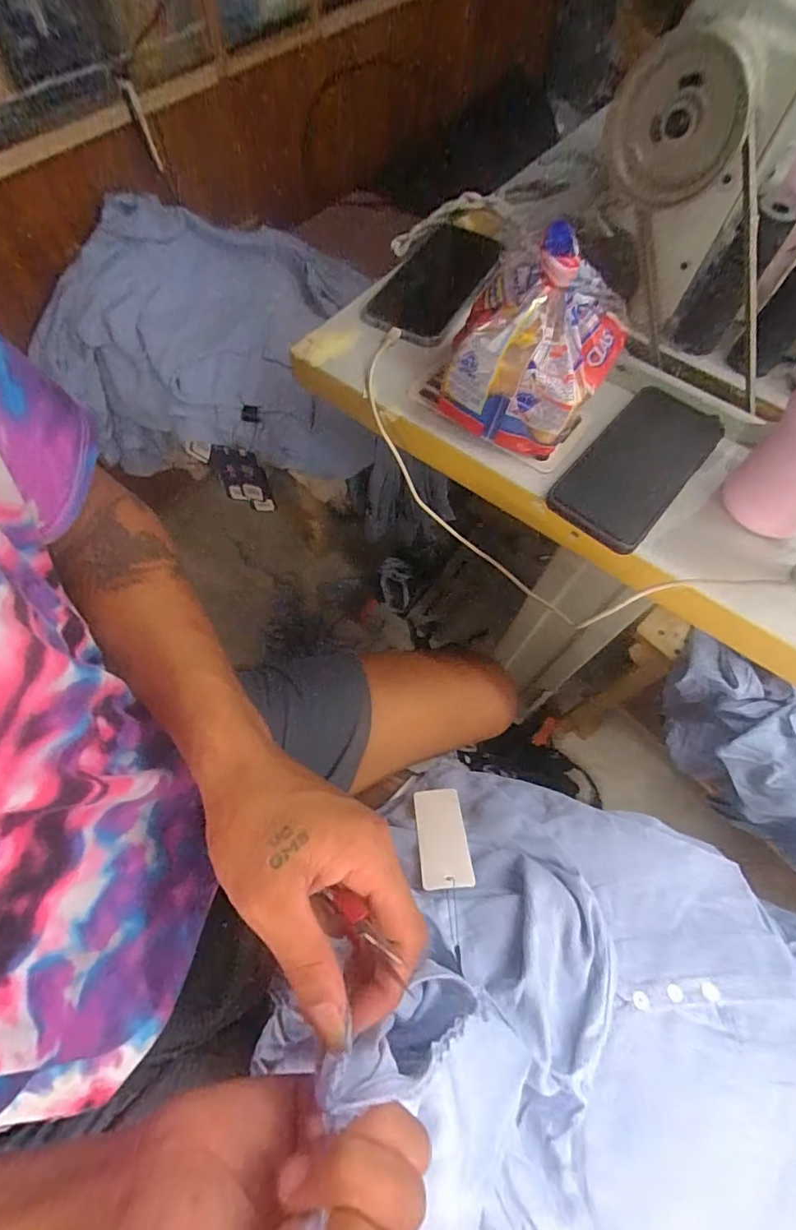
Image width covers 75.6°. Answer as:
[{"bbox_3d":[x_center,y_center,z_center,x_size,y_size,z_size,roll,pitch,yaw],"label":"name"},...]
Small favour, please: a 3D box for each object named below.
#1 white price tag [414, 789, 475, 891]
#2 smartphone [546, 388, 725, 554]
[{"bbox_3d":[0.042,0.212,0.497,0.046,0.120,0.008,-10,109,2],"label":"white price tag"},{"bbox_3d":[0.194,-0.122,0.416,0.079,0.018,0.162,39,69,14],"label":"smartphone"}]

